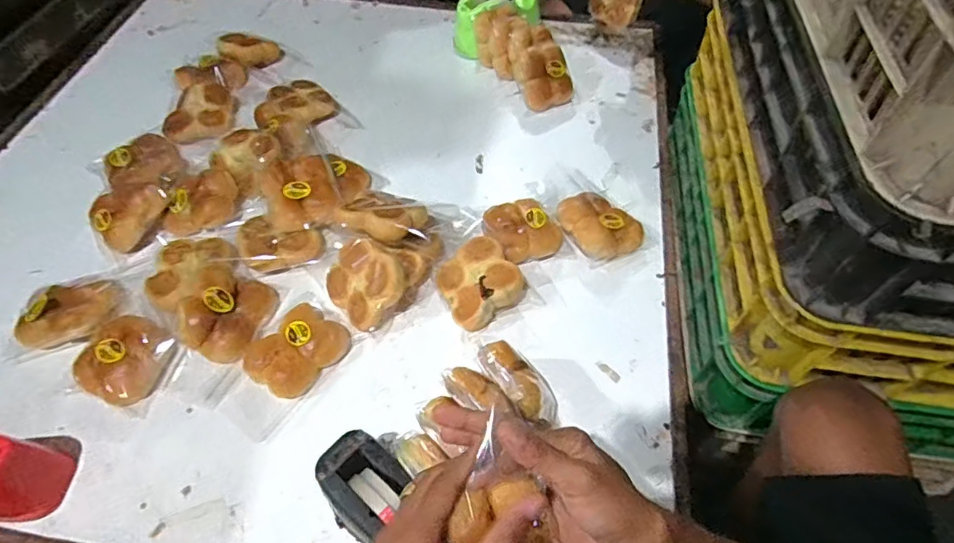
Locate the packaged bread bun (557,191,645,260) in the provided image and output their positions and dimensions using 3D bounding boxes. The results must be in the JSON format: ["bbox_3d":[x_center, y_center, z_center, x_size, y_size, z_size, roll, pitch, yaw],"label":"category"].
[{"bbox_3d":[0.189,-0.072,0.823,0.103,0.052,0.121,-33,61,-21],"label":"packaged bread bun"}]

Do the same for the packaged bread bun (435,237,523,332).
[{"bbox_3d":[0.002,0.016,0.764,0.108,0.052,0.120,-26,58,-17],"label":"packaged bread bun"}]

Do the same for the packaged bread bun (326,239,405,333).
[{"bbox_3d":[-0.154,0.015,0.755,0.109,0.038,0.105,41,99,18],"label":"packaged bread bun"}]

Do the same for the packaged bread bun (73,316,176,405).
[{"bbox_3d":[-0.469,0.112,0.705,0.103,0.037,0.105,0,54,0],"label":"packaged bread bun"}]

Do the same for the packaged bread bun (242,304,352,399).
[{"bbox_3d":[-0.242,0.102,0.716,0.099,0.040,0.122,28,59,19],"label":"packaged bread bun"}]

